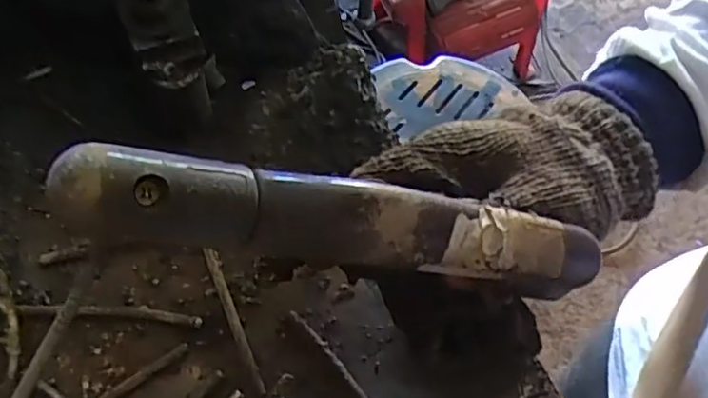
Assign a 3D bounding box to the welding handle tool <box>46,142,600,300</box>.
[{"bbox_3d":[0.005,0.007,0.192,0.174,0.022,0.028,9,57,-20],"label":"welding handle tool"}]

